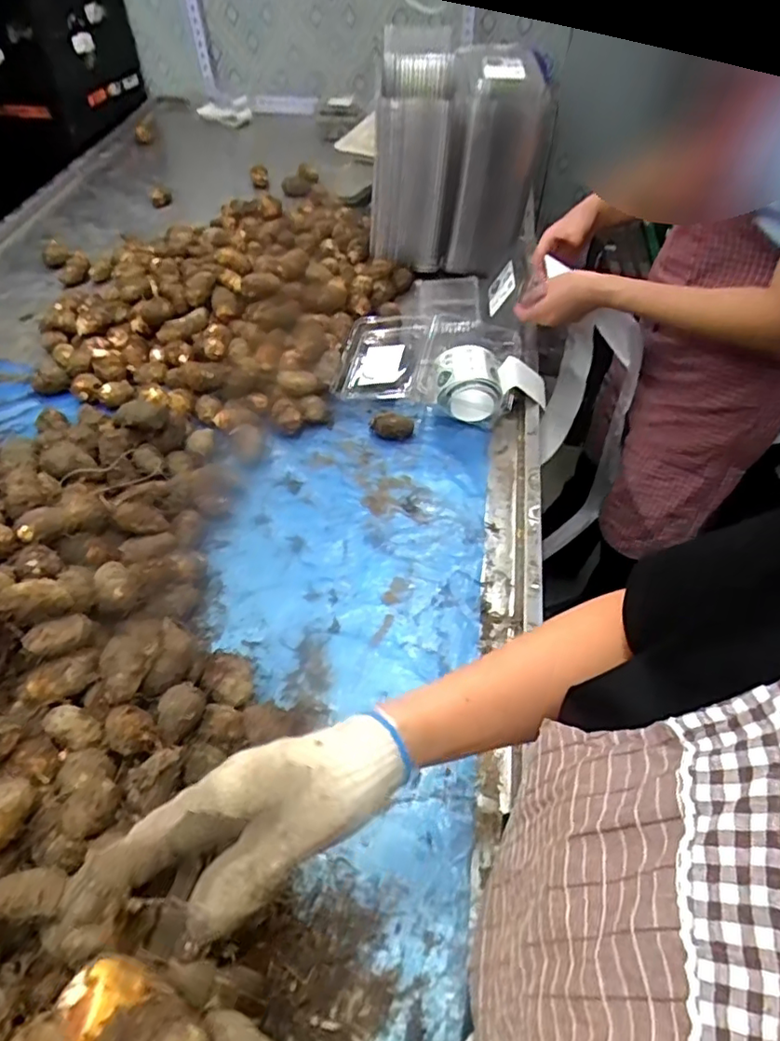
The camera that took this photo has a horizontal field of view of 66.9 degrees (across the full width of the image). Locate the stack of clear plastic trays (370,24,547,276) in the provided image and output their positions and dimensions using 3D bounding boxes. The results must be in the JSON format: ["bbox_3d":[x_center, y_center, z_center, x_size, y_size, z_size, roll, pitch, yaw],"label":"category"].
[{"bbox_3d":[0.107,-0.589,0.984,0.276,0.331,0.154,16,54,13],"label":"stack of clear plastic trays"}]

